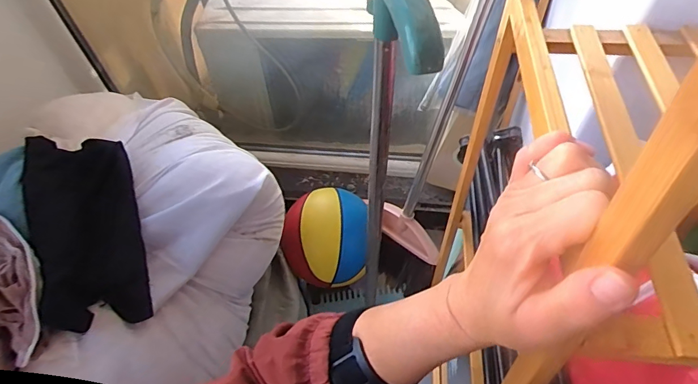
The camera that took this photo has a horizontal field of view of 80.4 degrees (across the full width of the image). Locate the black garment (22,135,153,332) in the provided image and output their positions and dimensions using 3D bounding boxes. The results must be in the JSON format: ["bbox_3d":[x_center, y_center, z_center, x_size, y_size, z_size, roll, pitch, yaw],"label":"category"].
[{"bbox_3d":[-0.345,0.042,0.551,0.130,0.057,0.261,-22,72,-12],"label":"black garment"}]

